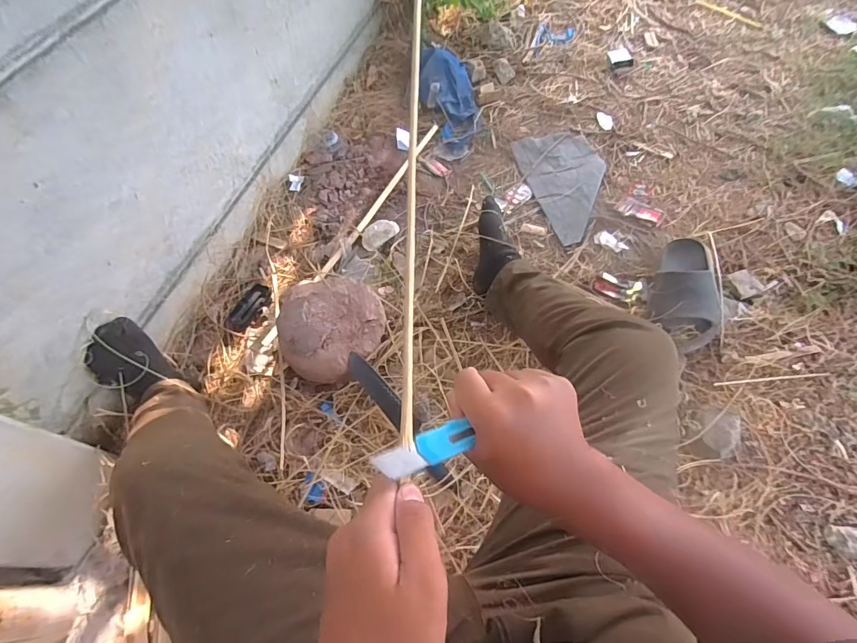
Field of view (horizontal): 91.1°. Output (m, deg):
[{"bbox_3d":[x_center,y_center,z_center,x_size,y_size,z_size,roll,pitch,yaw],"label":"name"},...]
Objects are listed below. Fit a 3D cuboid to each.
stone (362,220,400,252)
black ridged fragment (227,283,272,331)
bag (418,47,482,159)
[{"bbox_3d":[-0.126,-0.220,1.046,0.061,0.023,0.096,38,69,22],"label":"stone"},{"bbox_3d":[-0.414,-0.031,0.974,0.064,0.016,0.122,28,65,18],"label":"black ridged fragment"},{"bbox_3d":[0.064,-0.650,1.266,0.169,0.081,0.366,-11,80,-3],"label":"bag"}]

